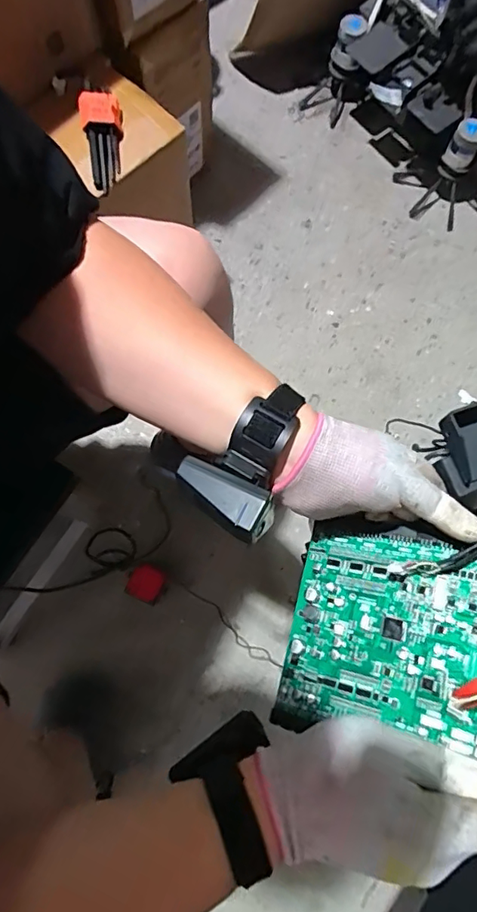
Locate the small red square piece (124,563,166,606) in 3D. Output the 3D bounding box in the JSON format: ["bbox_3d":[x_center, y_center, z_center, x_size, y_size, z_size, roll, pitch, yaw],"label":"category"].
[{"bbox_3d":[-0.148,0.210,0.813,0.059,0.051,0.057,24,77,4],"label":"small red square piece"}]

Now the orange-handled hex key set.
[{"bbox_3d":[-0.183,-0.426,0.672,0.049,0.030,0.135,-3,93,-2],"label":"orange-handled hex key set"}]

